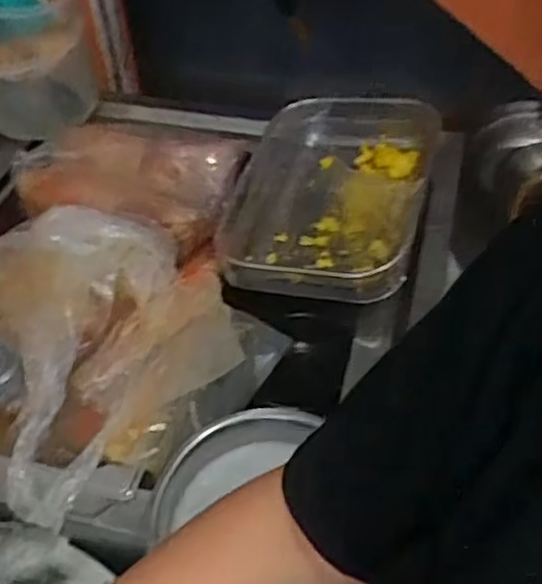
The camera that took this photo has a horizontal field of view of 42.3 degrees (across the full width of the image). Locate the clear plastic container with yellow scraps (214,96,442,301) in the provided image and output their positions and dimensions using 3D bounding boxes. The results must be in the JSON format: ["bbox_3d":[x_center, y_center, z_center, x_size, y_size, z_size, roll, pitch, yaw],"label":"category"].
[{"bbox_3d":[0.068,-0.115,0.813,0.213,0.092,0.291,11,49,12],"label":"clear plastic container with yellow scraps"}]

